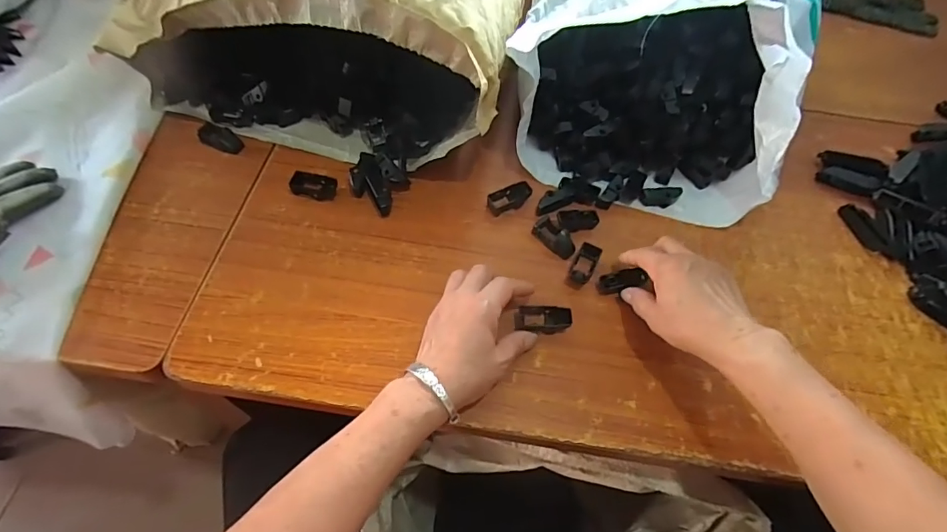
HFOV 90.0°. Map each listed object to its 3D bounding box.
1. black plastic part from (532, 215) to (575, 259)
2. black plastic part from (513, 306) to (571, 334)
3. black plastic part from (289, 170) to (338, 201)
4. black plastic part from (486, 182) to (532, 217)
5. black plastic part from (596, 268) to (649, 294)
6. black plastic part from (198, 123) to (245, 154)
[{"bbox_3d":[0.089,-0.032,0.517,0.052,0.013,0.025,41,65,19],"label":"black plastic part"},{"bbox_3d":[0.068,0.051,0.462,0.051,0.018,0.023,7,59,0],"label":"black plastic part"},{"bbox_3d":[-0.180,-0.091,0.533,0.047,0.014,0.027,11,59,3],"label":"black plastic part"},{"bbox_3d":[0.042,-0.079,0.545,0.054,0.013,0.026,-24,64,-17],"label":"black plastic part"},{"bbox_3d":[0.149,0.015,0.479,0.048,0.015,0.019,-17,56,25],"label":"black plastic part"},{"bbox_3d":[-0.302,-0.153,0.566,0.053,0.013,0.027,21,60,9],"label":"black plastic part"}]

